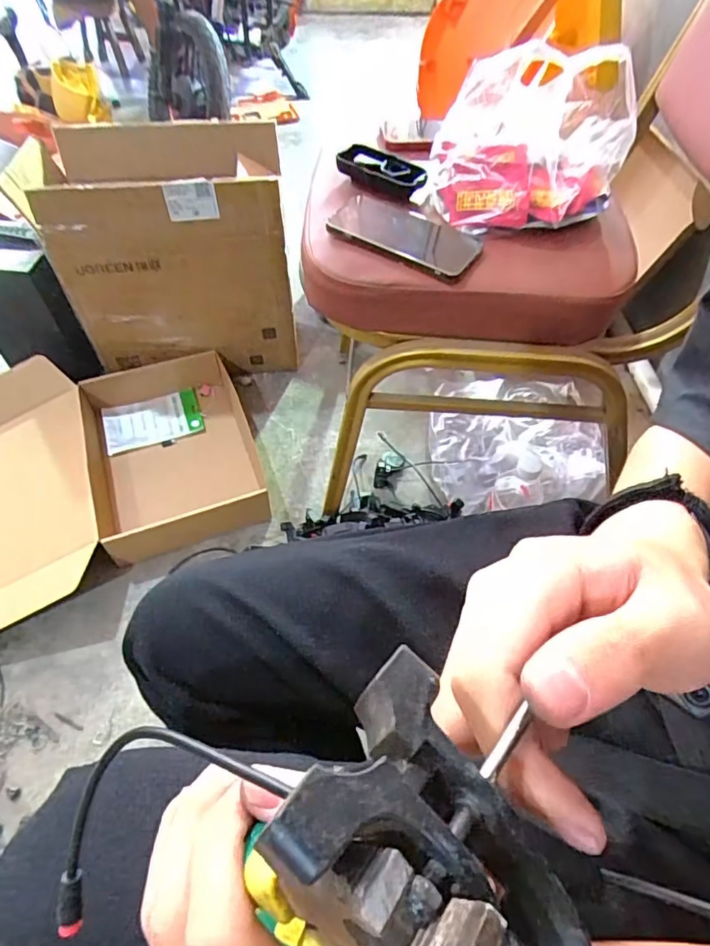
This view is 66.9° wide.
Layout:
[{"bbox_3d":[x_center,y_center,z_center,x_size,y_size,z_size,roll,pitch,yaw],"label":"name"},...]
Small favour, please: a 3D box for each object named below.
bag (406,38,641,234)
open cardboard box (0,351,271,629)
[{"bbox_3d":[0.194,-0.376,0.604,0.216,0.133,0.172,9,55,5],"label":"bag"},{"bbox_3d":[-0.471,0.003,0.905,0.577,0.112,0.448,-16,56,-13],"label":"open cardboard box"}]

